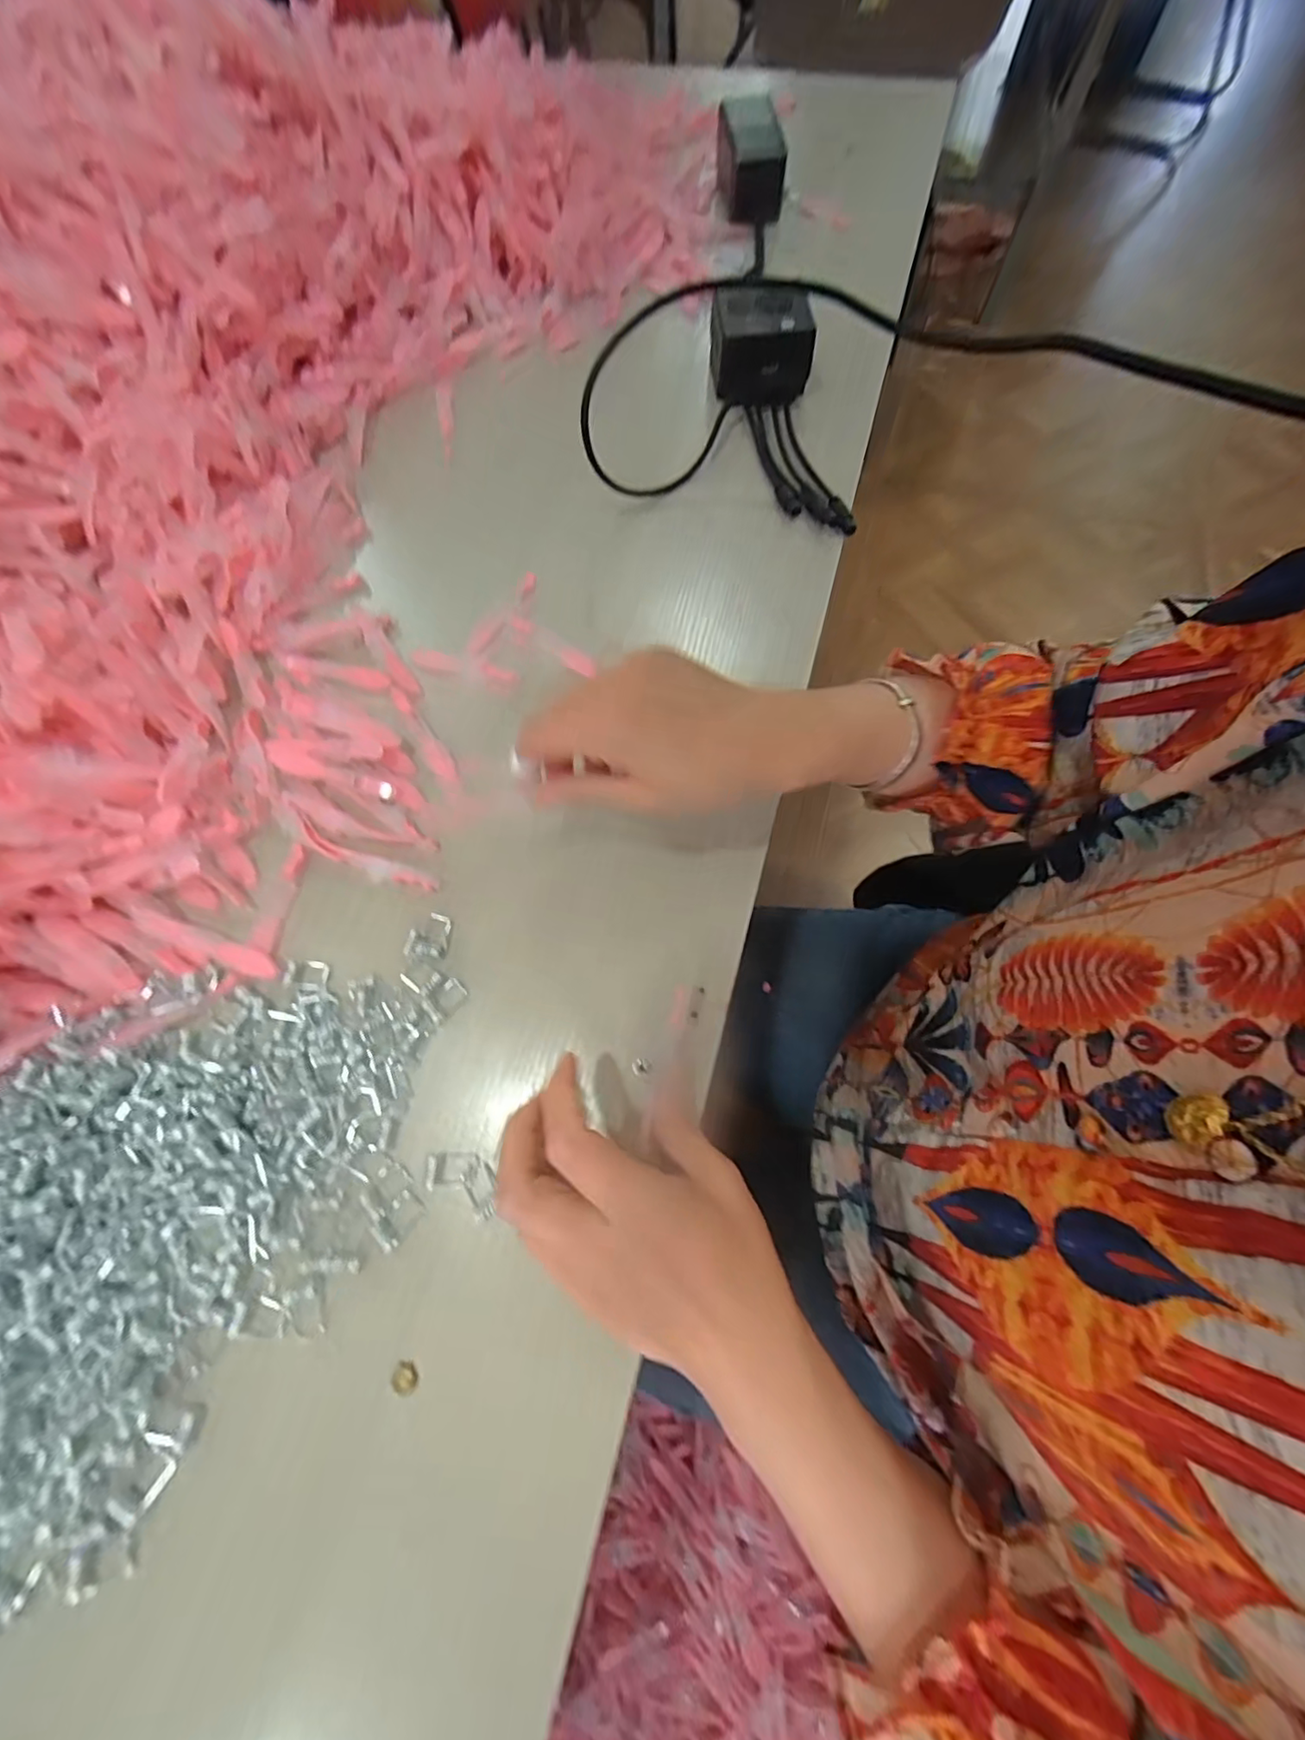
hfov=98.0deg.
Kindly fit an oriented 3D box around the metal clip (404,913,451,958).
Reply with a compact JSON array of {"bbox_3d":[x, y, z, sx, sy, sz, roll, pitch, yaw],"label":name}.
[{"bbox_3d":[-0.123,0.036,0.313,0.021,0.004,0.025,6,69,5],"label":"metal clip"}]

